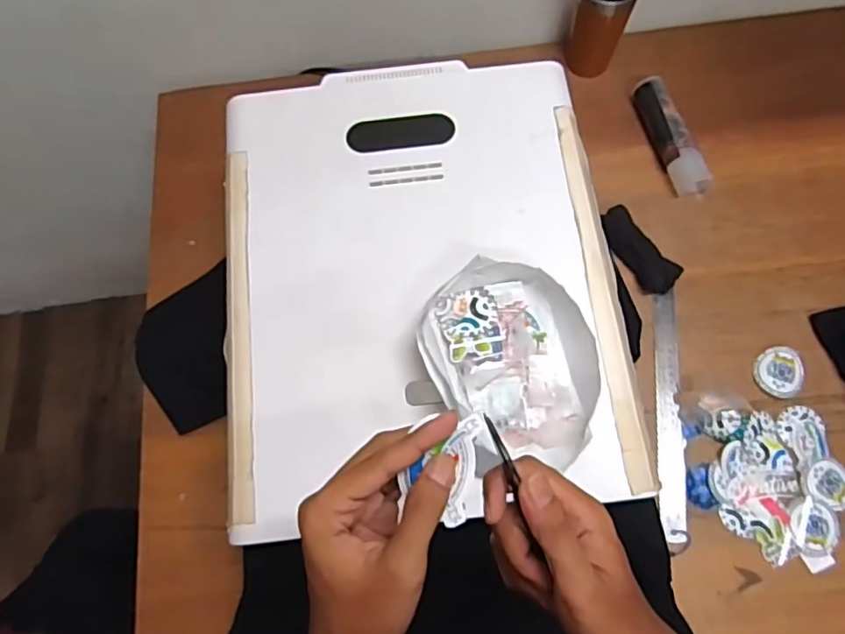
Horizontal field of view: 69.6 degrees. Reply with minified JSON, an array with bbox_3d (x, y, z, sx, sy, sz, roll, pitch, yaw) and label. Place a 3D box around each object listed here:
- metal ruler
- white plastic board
[{"bbox_3d":[0.302,0.111,0.741,0.031,0.006,0.296,2,70,11],"label":"metal ruler"},{"bbox_3d":[-0.005,-0.055,0.639,0.400,0.038,0.509,-6,67,-2],"label":"white plastic board"}]

